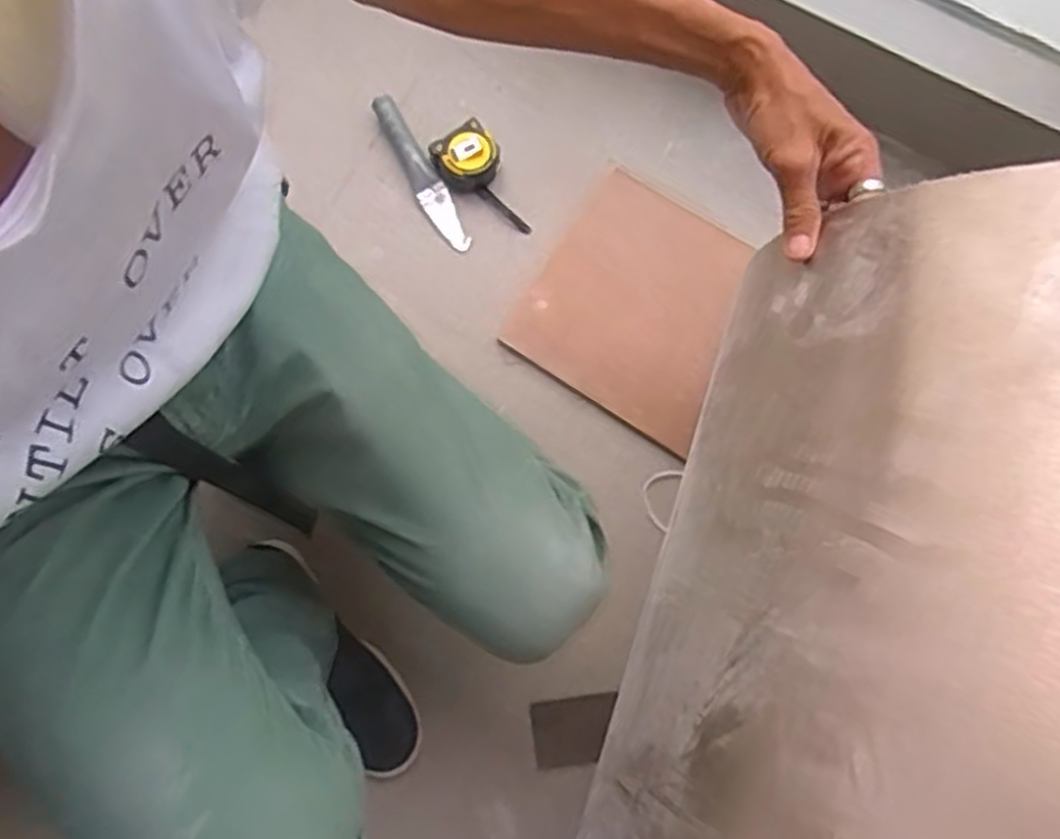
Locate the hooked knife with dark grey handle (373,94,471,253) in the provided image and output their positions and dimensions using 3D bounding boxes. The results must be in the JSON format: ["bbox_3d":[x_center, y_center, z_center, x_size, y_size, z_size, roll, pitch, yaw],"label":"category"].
[{"bbox_3d":[-0.127,-0.285,0.907,0.032,0.016,0.212,-29,78,-5],"label":"hooked knife with dark grey handle"}]

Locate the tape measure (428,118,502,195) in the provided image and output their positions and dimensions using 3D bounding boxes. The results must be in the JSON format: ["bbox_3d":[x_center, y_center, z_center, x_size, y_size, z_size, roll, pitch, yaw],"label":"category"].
[{"bbox_3d":[-0.070,-0.298,0.890,0.070,0.041,0.068,0,77,2],"label":"tape measure"}]

